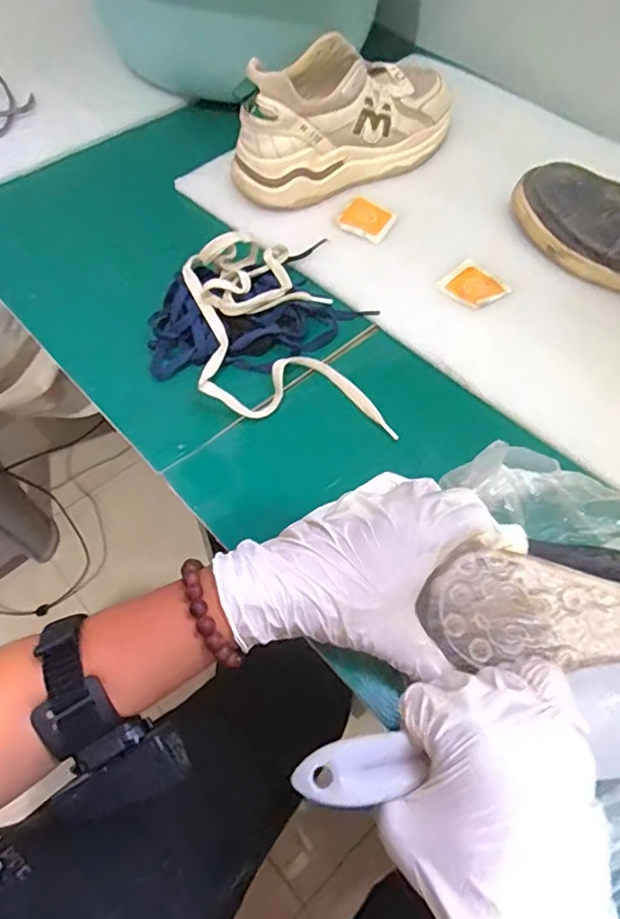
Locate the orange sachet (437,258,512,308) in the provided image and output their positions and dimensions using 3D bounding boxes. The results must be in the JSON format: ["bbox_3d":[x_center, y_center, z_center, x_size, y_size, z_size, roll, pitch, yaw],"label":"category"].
[{"bbox_3d":[0.136,-0.145,0.488,0.044,0.004,0.046,-38,67,-22],"label":"orange sachet"}]

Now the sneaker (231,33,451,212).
[{"bbox_3d":[0.035,-0.317,0.538,0.235,0.095,0.083,-29,64,-18],"label":"sneaker"}]

